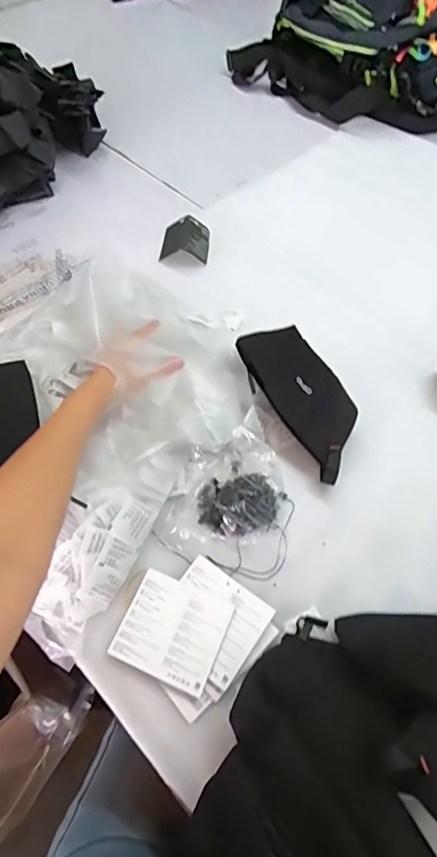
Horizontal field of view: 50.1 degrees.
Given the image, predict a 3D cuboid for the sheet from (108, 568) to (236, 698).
[{"bbox_3d":[-0.045,0.201,0.469,0.098,0.004,0.089,20,60,12],"label":"sheet"}]

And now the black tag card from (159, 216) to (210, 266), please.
[{"bbox_3d":[-0.056,-0.320,0.793,0.078,0.022,0.091,2,58,2],"label":"black tag card"}]

